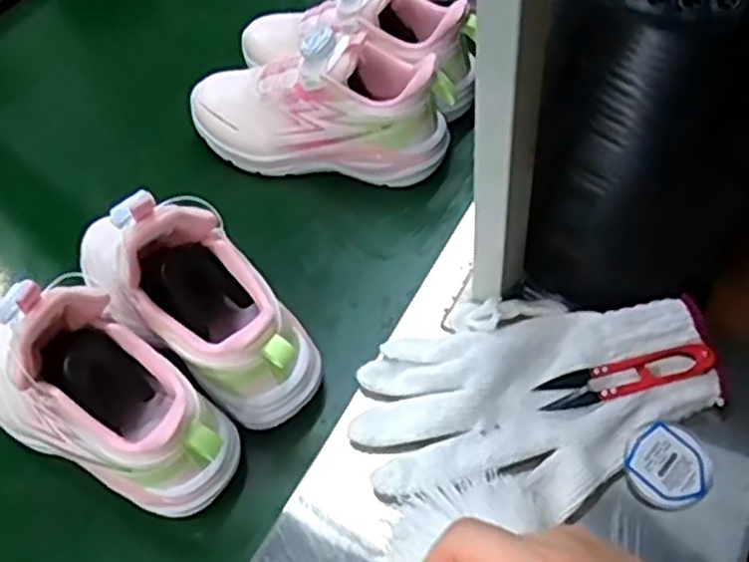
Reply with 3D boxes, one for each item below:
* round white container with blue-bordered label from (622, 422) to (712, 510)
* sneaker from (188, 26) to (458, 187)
[{"bbox_3d":[0.168,0.105,0.434,0.047,0.010,0.045,-2,54,3],"label":"round white container with blue-bordered label"},{"bbox_3d":[-0.046,-0.143,0.607,0.214,0.112,0.069,8,56,11],"label":"sneaker"}]

